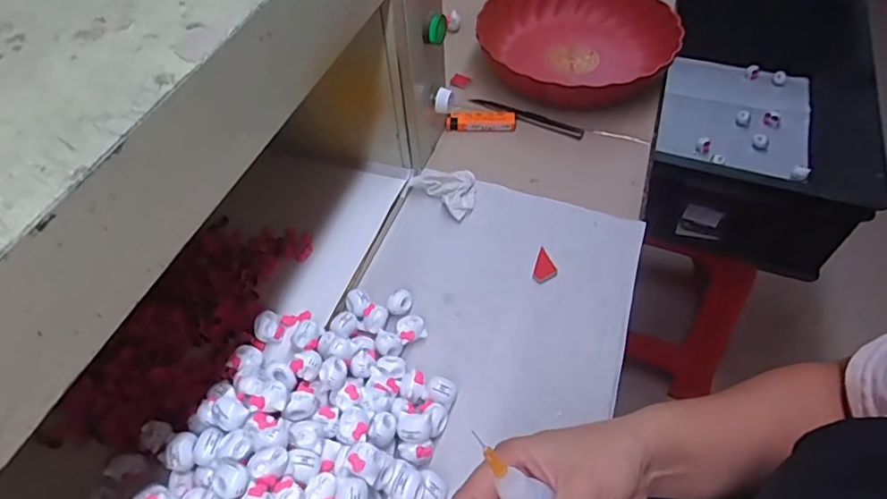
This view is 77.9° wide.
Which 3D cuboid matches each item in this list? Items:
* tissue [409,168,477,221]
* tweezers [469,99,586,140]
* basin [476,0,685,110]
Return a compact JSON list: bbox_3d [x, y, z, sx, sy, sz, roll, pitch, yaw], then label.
[{"bbox_3d":[0.006,-0.067,0.581,0.072,0.019,0.052,33,61,27],"label":"tissue"},{"bbox_3d":[0.096,-0.157,0.647,0.144,0.010,0.016,24,57,22],"label":"tweezers"},{"bbox_3d":[0.160,-0.246,0.688,0.223,0.091,0.223,-3,51,3],"label":"basin"}]

